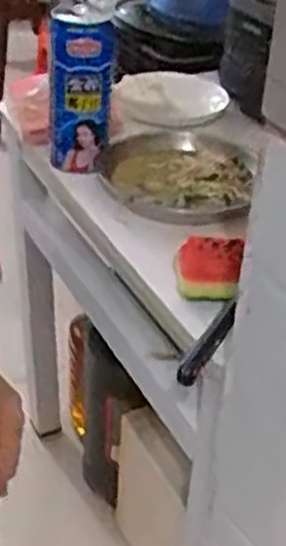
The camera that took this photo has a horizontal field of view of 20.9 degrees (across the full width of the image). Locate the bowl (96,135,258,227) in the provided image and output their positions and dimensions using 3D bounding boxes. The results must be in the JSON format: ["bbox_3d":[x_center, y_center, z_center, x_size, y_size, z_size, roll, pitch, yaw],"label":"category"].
[{"bbox_3d":[0.030,-0.122,0.995,0.212,0.045,0.180,25,40,26],"label":"bowl"}]

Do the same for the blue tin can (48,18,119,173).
[{"bbox_3d":[-0.078,-0.222,0.977,0.079,0.185,0.075,3,35,-4],"label":"blue tin can"}]

